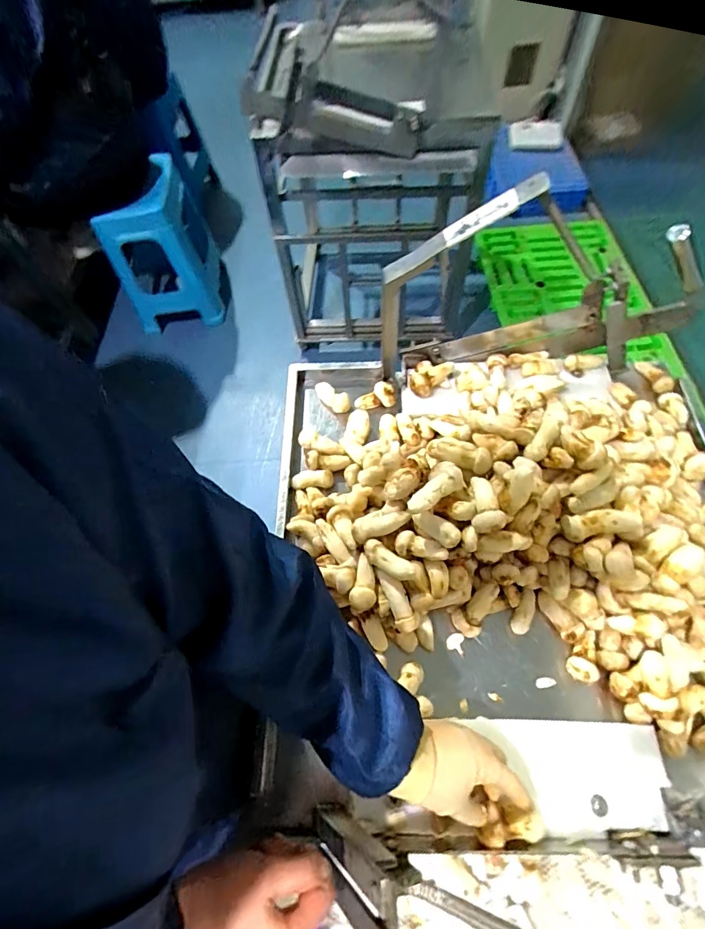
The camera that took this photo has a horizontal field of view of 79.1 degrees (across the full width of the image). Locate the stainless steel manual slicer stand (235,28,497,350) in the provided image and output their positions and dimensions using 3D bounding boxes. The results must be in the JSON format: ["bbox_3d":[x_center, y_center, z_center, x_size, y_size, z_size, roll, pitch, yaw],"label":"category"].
[{"bbox_3d":[0.075,-0.735,1.296,0.618,0.819,0.459,-7,63,-1],"label":"stainless steel manual slicer stand"}]

